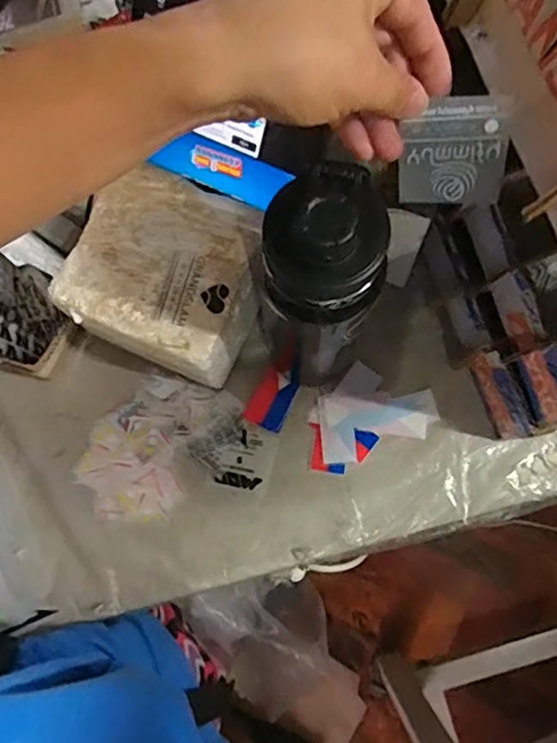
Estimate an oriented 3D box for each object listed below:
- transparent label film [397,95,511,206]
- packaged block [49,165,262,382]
[{"bbox_3d":[0.094,-0.118,0.322,0.054,0.055,0.008,3,40,11],"label":"transparent label film"},{"bbox_3d":[-0.088,-0.075,0.511,0.148,0.119,0.144,26,81,5],"label":"packaged block"}]

